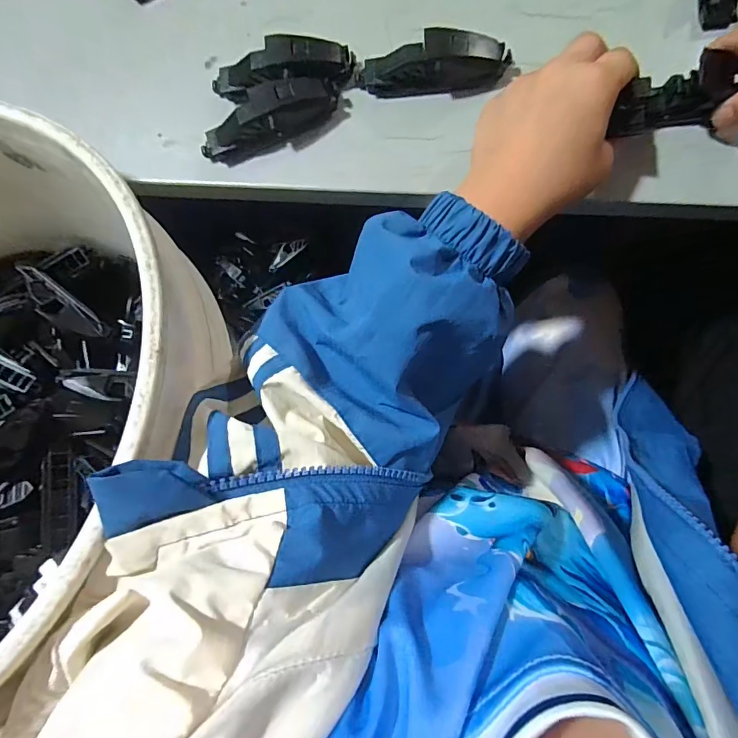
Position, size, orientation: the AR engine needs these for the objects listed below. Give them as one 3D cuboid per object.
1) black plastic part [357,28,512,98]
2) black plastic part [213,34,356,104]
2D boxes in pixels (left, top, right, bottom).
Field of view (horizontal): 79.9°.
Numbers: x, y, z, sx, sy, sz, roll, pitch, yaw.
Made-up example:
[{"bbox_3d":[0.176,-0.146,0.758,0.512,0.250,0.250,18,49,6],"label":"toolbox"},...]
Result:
[{"bbox_3d":[0.034,-0.163,0.237,0.078,0.021,0.021,-1,89,8],"label":"black plastic part"},{"bbox_3d":[-0.049,-0.164,0.245,0.079,0.025,0.025,-2,89,7],"label":"black plastic part"}]

